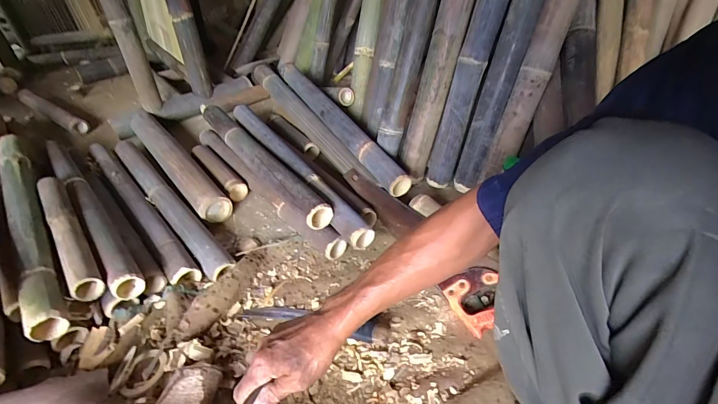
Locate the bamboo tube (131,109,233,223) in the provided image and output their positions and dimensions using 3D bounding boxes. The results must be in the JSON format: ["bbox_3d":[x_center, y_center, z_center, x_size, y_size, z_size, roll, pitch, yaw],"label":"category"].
[{"bbox_3d":[-0.541,-0.125,1.075,0.082,0.075,0.584,-30,48,-30],"label":"bamboo tube"}]

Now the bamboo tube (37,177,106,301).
[{"bbox_3d":[-0.594,0.059,0.759,0.054,0.063,0.368,-28,47,-28],"label":"bamboo tube"}]

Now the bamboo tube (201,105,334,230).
[{"bbox_3d":[-0.278,-0.125,0.989,0.074,0.066,0.653,-28,47,-28],"label":"bamboo tube"}]

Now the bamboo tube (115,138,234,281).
[{"bbox_3d":[-0.499,-0.007,0.955,0.067,0.062,0.650,-32,49,-31],"label":"bamboo tube"}]

